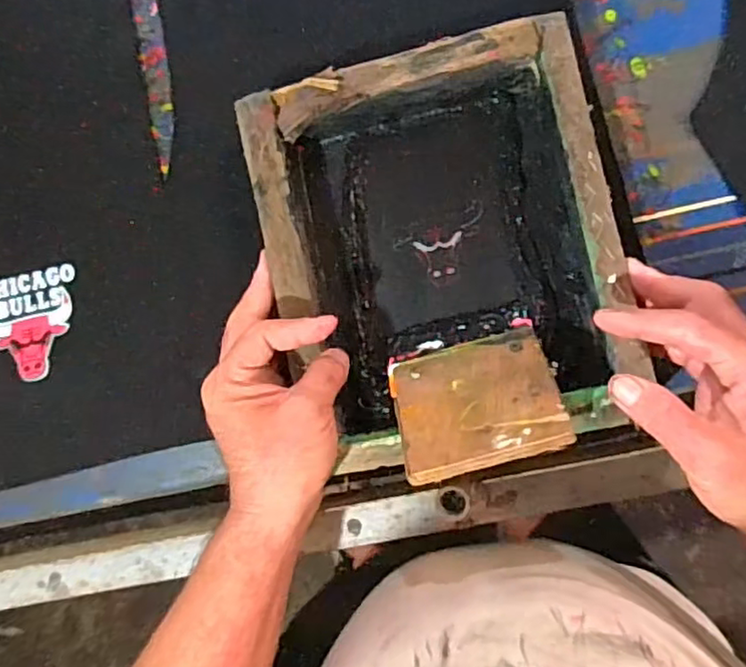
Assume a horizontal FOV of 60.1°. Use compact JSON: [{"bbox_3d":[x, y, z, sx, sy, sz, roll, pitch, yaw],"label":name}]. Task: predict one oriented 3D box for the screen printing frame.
[{"bbox_3d":[0.045,-0.055,0.444,0.223,0.053,0.260,-12,85,7],"label":"screen printing frame"}]

